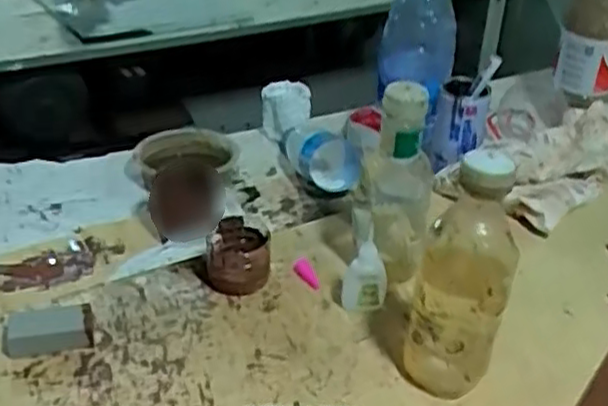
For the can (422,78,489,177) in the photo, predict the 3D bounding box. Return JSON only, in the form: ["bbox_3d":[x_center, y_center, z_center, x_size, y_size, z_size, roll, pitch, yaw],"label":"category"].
[{"bbox_3d":[0.195,-0.098,0.946,0.073,0.114,0.074,8,32,9],"label":"can"}]

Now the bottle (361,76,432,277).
[{"bbox_3d":[0.087,-0.008,0.702,0.057,0.207,0.049,-9,34,-18],"label":"bottle"}]

